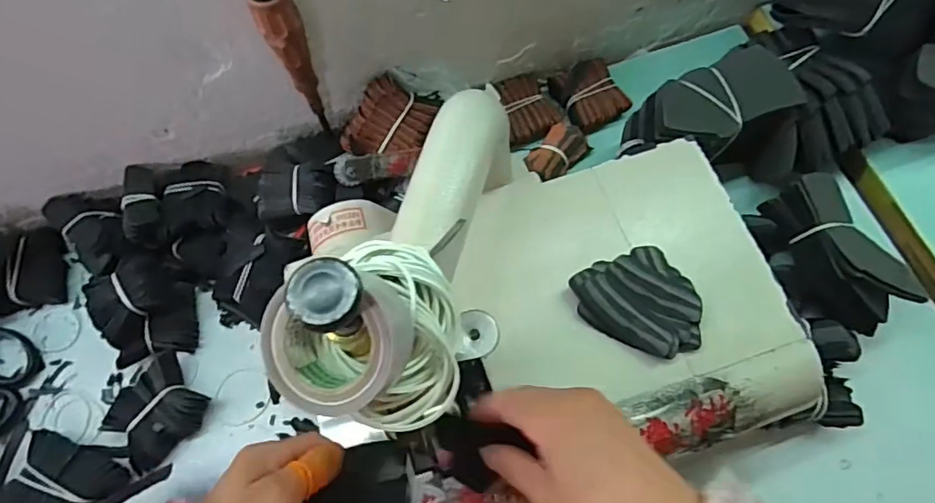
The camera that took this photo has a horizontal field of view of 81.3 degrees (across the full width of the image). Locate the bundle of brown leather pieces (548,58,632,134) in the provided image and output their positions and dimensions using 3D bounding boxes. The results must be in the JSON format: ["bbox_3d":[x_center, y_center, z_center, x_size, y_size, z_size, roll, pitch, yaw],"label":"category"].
[{"bbox_3d":[0.133,-0.175,0.602,0.066,0.025,0.080,-28,73,-9],"label":"bundle of brown leather pieces"}]

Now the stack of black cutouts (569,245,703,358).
[{"bbox_3d":[0.123,0.039,0.388,0.082,0.015,0.077,-17,71,-5],"label":"stack of black cutouts"}]

